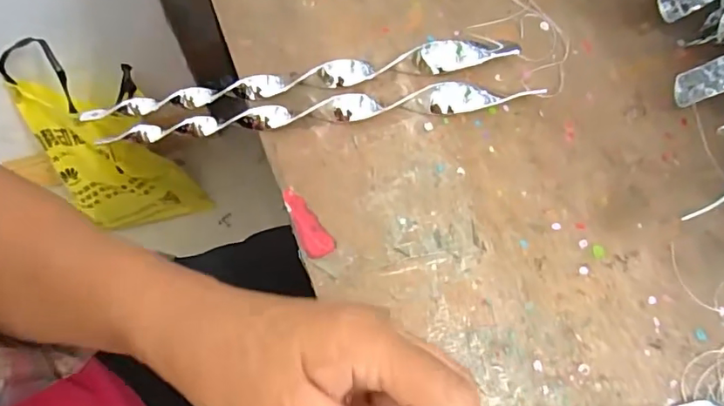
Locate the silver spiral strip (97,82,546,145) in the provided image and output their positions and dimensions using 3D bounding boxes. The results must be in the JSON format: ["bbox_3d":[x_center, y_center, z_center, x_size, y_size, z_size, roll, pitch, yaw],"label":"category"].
[{"bbox_3d":[-0.021,-0.060,0.342,0.283,0.017,0.015,-5,69,-5],"label":"silver spiral strip"}]

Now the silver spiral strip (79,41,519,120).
[{"bbox_3d":[-0.036,-0.085,0.350,0.283,0.019,0.018,-9,69,-6],"label":"silver spiral strip"}]

